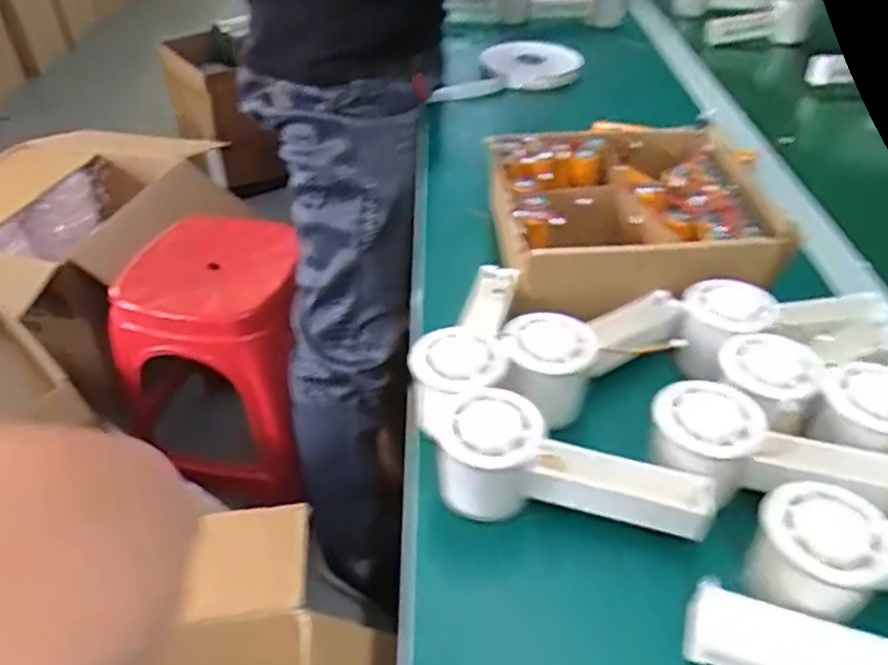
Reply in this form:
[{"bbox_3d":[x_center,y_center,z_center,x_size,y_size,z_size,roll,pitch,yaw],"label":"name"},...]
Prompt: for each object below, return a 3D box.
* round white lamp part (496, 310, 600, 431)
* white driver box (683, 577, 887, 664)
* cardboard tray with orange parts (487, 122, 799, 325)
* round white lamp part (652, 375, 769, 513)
[{"bbox_3d":[0.066,0.025,0.453,0.057,0.051,0.059,0,39,0],"label":"round white lamp part"},{"bbox_3d":[0.171,0.152,0.332,0.106,0.021,0.033,13,41,16],"label":"white driver box"},{"bbox_3d":[0.152,-0.108,0.586,0.209,0.053,0.209,1,39,2],"label":"cardboard tray with orange parts"},{"bbox_3d":[0.151,0.065,0.411,0.059,0.048,0.065,20,44,24],"label":"round white lamp part"}]

